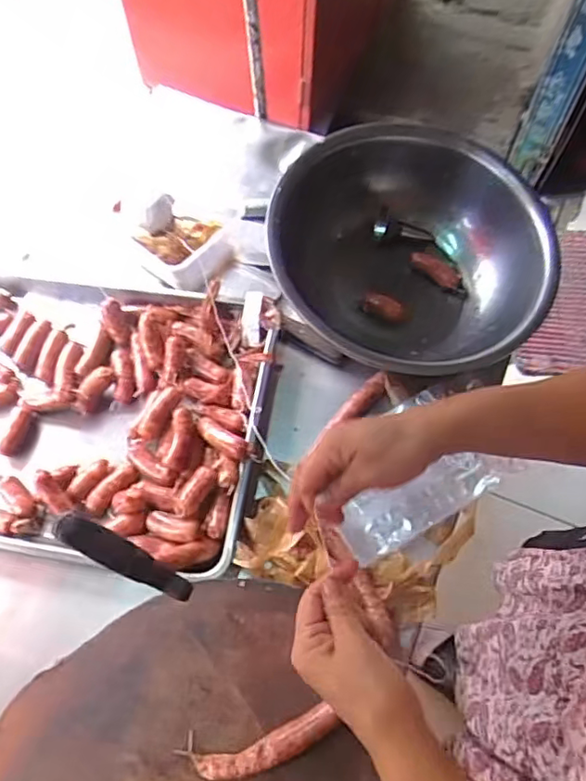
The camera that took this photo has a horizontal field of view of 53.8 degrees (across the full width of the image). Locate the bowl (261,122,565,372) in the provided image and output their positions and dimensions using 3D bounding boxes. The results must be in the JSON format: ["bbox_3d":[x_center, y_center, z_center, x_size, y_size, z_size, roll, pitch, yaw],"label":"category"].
[{"bbox_3d":[0.158,-0.167,0.805,0.351,0.174,0.354,0,64,1],"label":"bowl"}]

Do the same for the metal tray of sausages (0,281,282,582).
[{"bbox_3d":[-0.341,0.019,0.789,0.602,0.068,0.385,8,65,5],"label":"metal tray of sausages"}]

